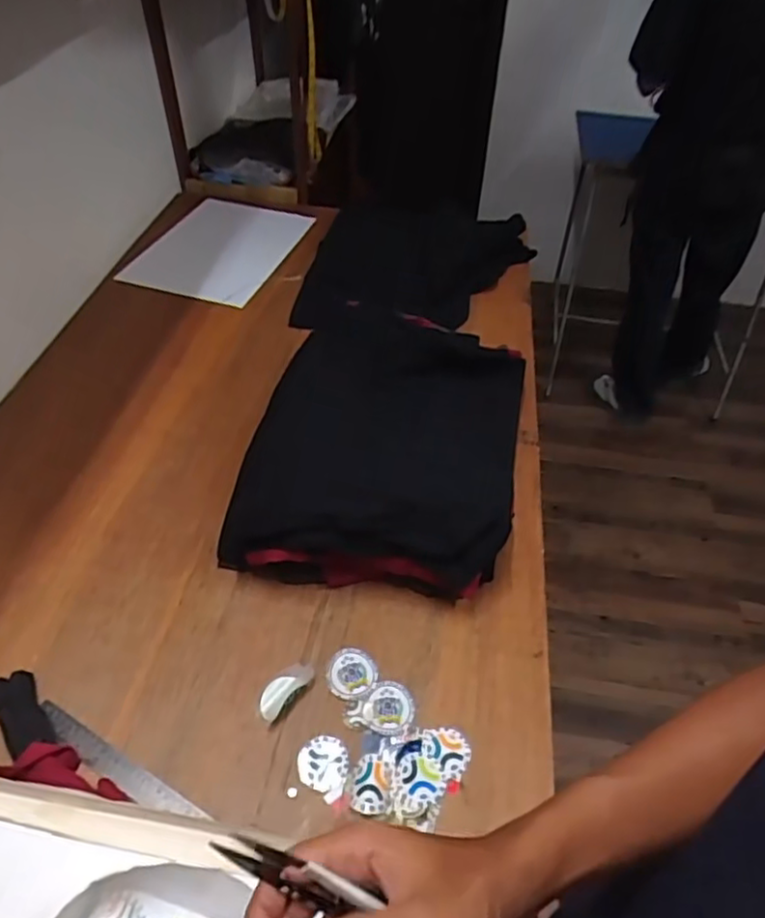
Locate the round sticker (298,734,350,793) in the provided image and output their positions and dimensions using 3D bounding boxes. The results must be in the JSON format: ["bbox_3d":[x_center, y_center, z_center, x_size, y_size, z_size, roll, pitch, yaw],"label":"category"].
[{"bbox_3d":[-0.065,0.331,0.707,0.055,0.004,0.056,0,47,0],"label":"round sticker"}]

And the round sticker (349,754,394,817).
[{"bbox_3d":[-0.010,0.337,0.679,0.041,0.015,0.056,9,52,2],"label":"round sticker"}]

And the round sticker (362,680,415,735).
[{"bbox_3d":[0.008,0.286,0.749,0.056,0.004,0.060,2,51,-3],"label":"round sticker"}]

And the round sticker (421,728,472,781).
[{"bbox_3d":[0.071,0.322,0.721,0.054,0.006,0.048,26,49,22],"label":"round sticker"}]

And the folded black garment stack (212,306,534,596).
[{"bbox_3d":[0.014,-0.042,0.961,0.366,0.125,0.518,8,45,5],"label":"folded black garment stack"}]

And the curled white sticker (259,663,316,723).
[{"bbox_3d":[-0.114,0.266,0.757,0.036,0.012,0.076,35,58,21],"label":"curled white sticker"}]

